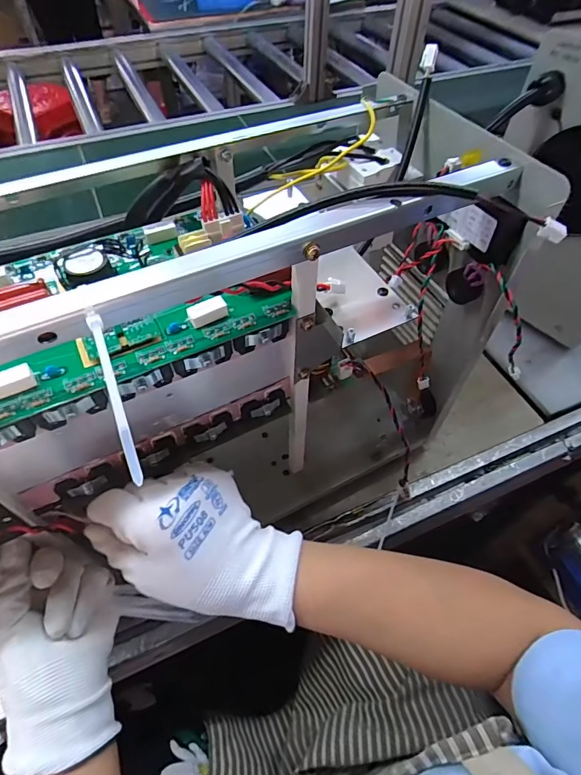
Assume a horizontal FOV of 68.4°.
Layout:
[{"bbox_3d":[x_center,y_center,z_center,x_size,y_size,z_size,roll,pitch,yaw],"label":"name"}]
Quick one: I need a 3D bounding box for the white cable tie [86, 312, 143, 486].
[{"bbox_3d":[-0.071,0.000,0.170,0.005,0.004,0.088,-20,57,-14],"label":"white cable tie"}]

